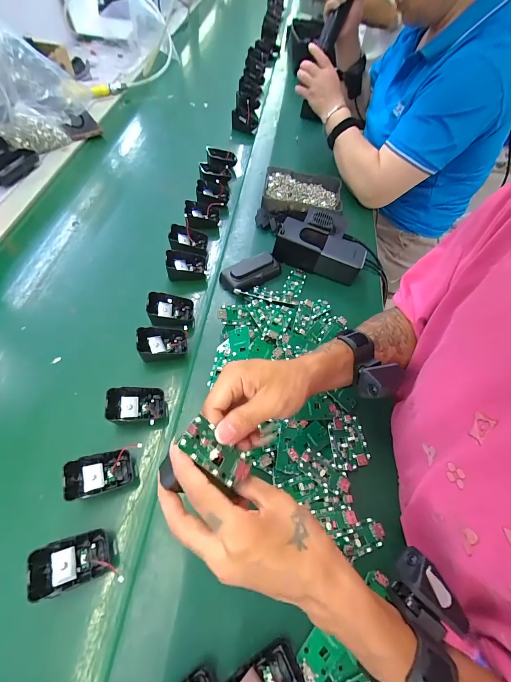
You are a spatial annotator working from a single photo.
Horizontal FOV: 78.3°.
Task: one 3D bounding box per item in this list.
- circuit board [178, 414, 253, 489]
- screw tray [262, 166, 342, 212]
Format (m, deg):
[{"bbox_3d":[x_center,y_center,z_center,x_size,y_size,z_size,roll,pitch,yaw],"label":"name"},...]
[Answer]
[{"bbox_3d":[-0.031,0.090,0.251,0.064,0.005,0.030,46,46,-13],"label":"circuit board"},{"bbox_3d":[0.098,-0.315,0.659,0.157,0.031,0.132,7,61,2],"label":"screw tray"}]

